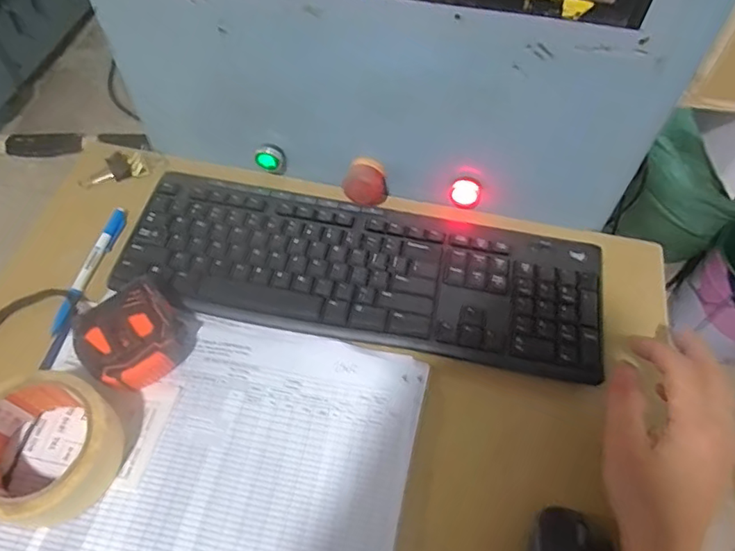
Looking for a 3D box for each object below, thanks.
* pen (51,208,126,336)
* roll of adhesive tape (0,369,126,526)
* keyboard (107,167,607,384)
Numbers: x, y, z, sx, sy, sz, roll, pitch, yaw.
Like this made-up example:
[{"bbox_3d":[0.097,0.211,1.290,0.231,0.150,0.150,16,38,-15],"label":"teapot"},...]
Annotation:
[{"bbox_3d":[-0.256,-0.008,0.504,0.015,0.013,0.135,12,57,7],"label":"pen"},{"bbox_3d":[-0.231,0.126,0.393,0.099,0.064,0.094,0,56,-1],"label":"roll of adhesive tape"},{"bbox_3d":[-0.004,-0.009,0.501,0.426,0.022,0.145,9,56,5],"label":"keyboard"}]

